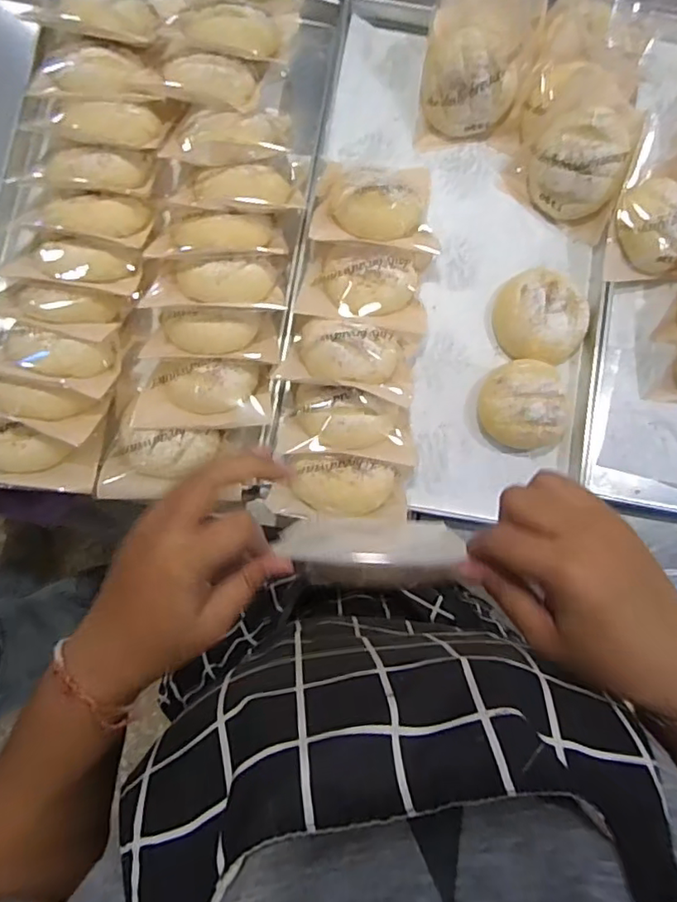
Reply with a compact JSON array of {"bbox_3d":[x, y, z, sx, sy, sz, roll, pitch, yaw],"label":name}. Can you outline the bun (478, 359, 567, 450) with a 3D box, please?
[{"bbox_3d":[0.189,-0.048,0.583,0.088,0.045,0.093,-4,84,-2],"label":"bun"}]

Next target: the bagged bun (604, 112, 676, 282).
[{"bbox_3d":[0.344,-0.283,0.605,0.101,0.067,0.194,7,83,0],"label":"bagged bun"}]

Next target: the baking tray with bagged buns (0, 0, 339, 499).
[{"bbox_3d":[-0.201,-0.246,0.588,0.325,0.061,0.587,8,83,0],"label":"baking tray with bagged buns"}]

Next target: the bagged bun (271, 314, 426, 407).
[{"bbox_3d":[0.014,-0.094,0.575,0.137,0.070,0.083,12,83,0],"label":"bagged bun"}]

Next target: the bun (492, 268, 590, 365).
[{"bbox_3d":[0.214,-0.142,0.604,0.093,0.036,0.100,0,84,-1],"label":"bun"}]

